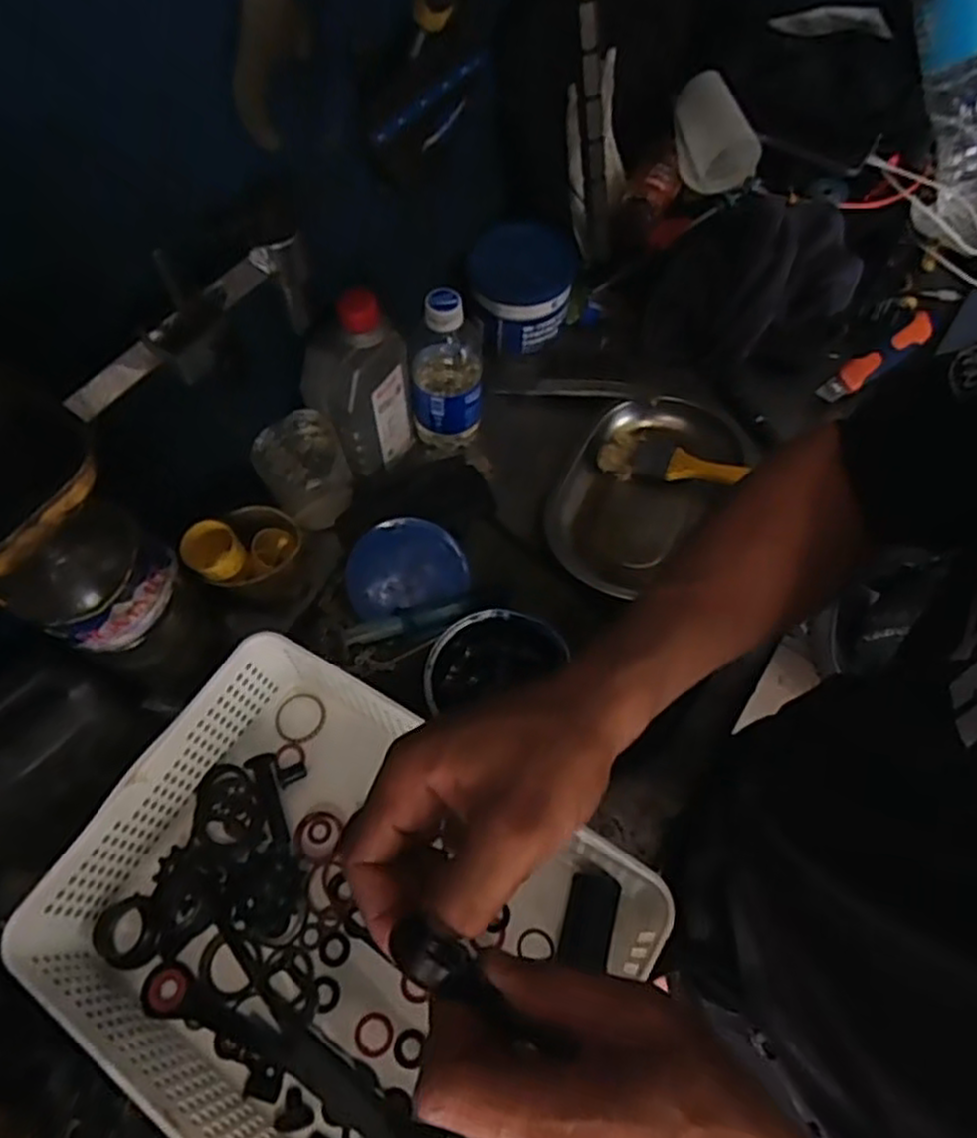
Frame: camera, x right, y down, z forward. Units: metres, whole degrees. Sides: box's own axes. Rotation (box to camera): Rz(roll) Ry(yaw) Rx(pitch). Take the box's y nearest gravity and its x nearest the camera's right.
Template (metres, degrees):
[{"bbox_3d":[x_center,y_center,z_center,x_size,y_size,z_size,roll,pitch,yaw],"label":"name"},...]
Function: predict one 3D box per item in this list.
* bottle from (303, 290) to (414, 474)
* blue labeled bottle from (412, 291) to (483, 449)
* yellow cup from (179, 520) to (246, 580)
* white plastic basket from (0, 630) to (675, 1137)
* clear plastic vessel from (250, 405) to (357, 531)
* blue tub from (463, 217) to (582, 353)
[{"bbox_3d":[-0.105,-0.147,0.600,0.053,0.157,0.074,31,67,16],"label":"bottle"},{"bbox_3d":[-0.036,-0.168,0.641,0.065,0.168,0.058,-6,62,-2],"label":"blue labeled bottle"},{"bbox_3d":[-0.201,-0.013,0.540,0.041,0.027,0.037,32,67,17],"label":"yellow cup"},{"bbox_3d":[-0.094,0.221,0.462,0.317,0.082,0.245,30,67,16],"label":"white plastic basket"},{"bbox_3d":[-0.153,-0.079,0.621,0.065,0.092,0.058,-23,64,-11],"label":"clear plastic vessel"},{"bbox_3d":[0.034,-0.271,0.713,0.094,0.102,0.092,8,63,6],"label":"blue tub"}]

